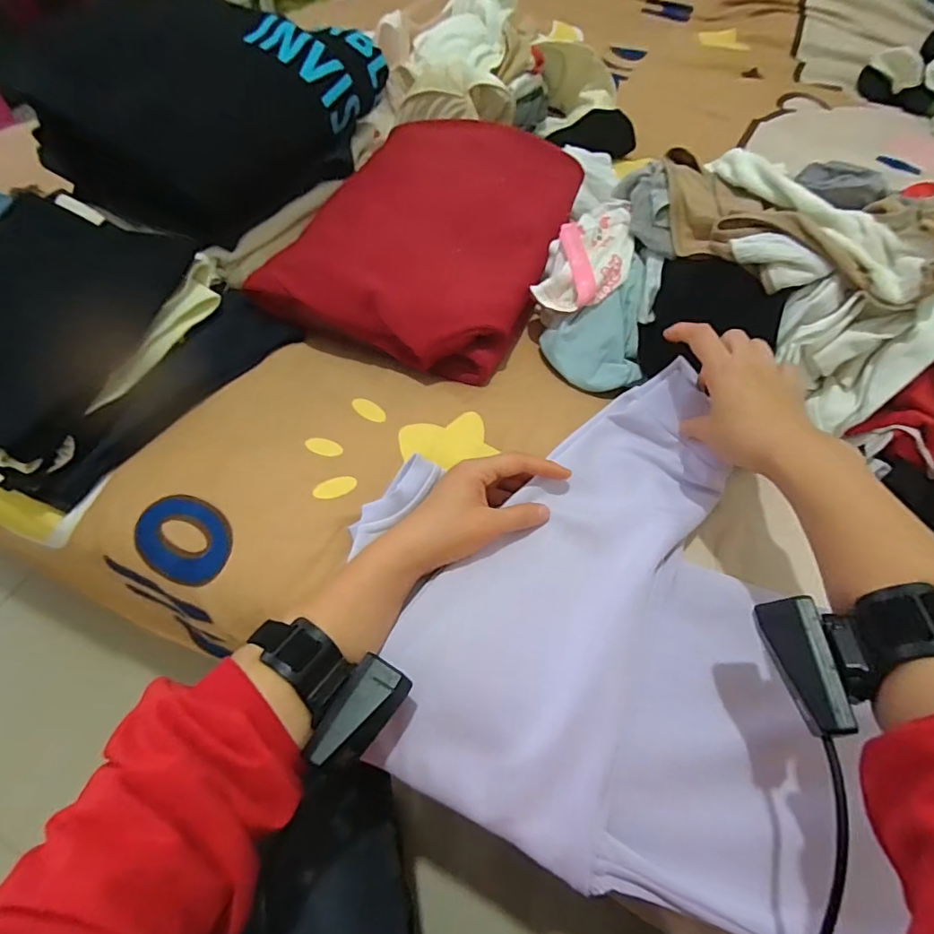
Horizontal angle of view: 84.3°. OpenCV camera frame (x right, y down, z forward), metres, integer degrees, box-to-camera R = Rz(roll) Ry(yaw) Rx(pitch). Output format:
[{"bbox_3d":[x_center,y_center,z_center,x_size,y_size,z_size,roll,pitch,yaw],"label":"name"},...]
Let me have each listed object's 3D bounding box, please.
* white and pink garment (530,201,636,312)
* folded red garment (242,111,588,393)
[{"bbox_3d":[0.128,-0.225,0.538,0.085,0.049,0.143,19,58,7],"label":"white and pink garment"},{"bbox_3d":[-0.037,-0.256,0.572,0.256,0.088,0.353,21,59,8],"label":"folded red garment"}]

